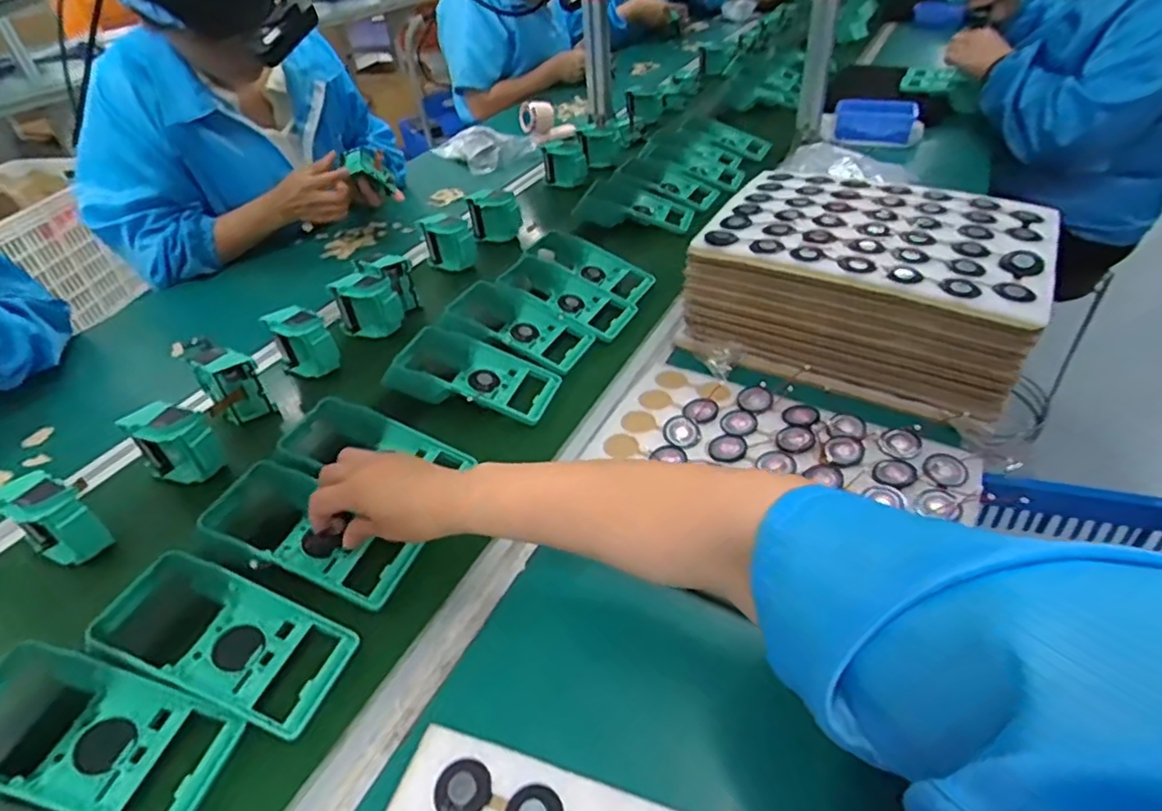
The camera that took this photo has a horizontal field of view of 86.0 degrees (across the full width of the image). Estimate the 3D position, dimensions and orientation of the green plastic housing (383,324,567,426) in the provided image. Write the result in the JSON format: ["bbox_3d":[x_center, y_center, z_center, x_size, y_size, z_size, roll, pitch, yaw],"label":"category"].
[{"bbox_3d":[-0.117,-0.036,0.690,0.174,0.051,0.095,9,42,16],"label":"green plastic housing"}]

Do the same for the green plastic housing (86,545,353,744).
[{"bbox_3d":[-0.270,0.173,0.465,0.196,0.052,0.093,14,44,21],"label":"green plastic housing"}]

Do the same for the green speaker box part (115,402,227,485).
[{"bbox_3d":[-0.399,0.034,0.607,0.076,0.067,0.042,9,42,17],"label":"green speaker box part"}]

